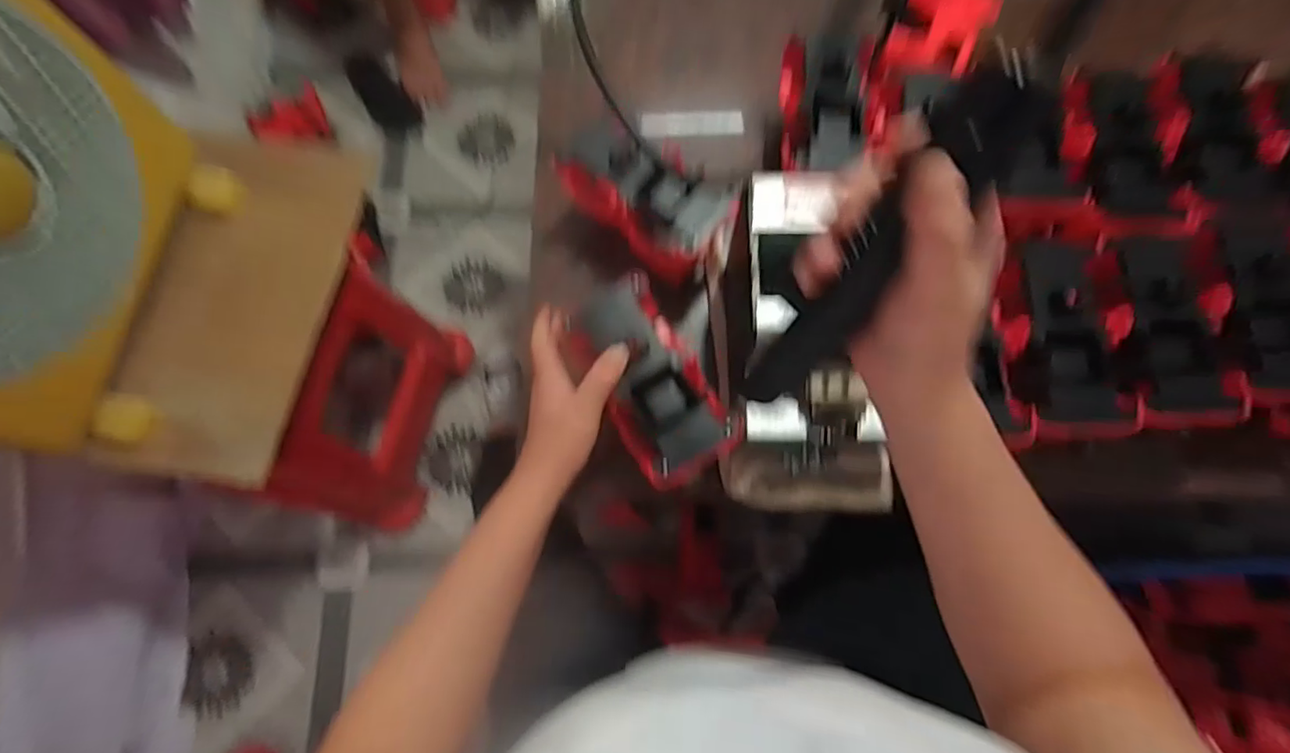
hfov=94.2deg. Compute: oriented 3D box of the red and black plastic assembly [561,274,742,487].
[{"bbox_3d":[0.004,0.001,0.466,0.079,0.040,0.156,-27,77,-7],"label":"red and black plastic assembly"}]

